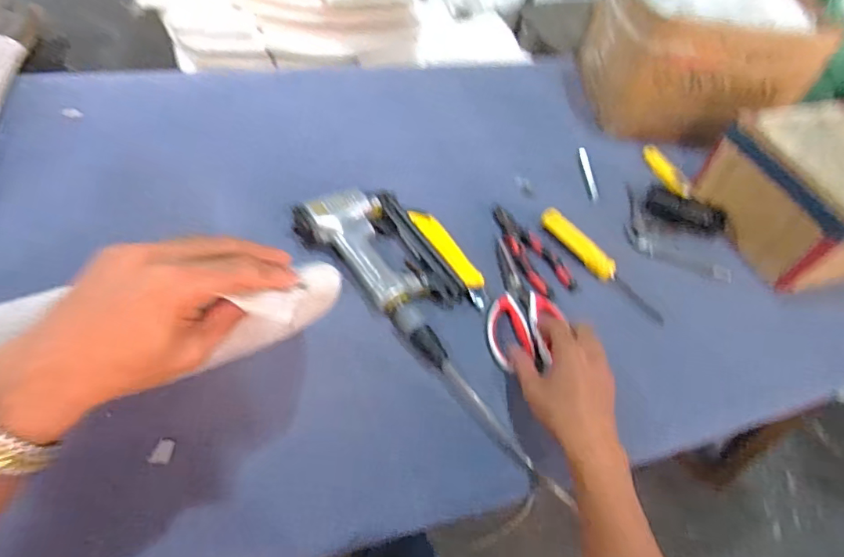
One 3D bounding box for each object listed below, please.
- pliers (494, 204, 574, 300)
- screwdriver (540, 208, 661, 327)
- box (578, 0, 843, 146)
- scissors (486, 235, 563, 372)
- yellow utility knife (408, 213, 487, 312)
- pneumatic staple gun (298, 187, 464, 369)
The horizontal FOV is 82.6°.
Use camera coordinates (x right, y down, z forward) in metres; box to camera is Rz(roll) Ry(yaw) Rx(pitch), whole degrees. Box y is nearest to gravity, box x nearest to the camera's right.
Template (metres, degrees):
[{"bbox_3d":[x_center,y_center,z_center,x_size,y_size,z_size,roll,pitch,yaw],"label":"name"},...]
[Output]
[{"bbox_3d":[0.134,-0.042,0.618,0.050,0.010,0.151,-17,56,-22],"label":"pliers"},{"bbox_3d":[0.225,-0.018,0.608,0.024,0.023,0.193,-35,75,-29],"label":"screwdriver"},{"bbox_3d":[0.452,-0.367,0.806,0.285,0.184,0.224,3,50,-7],"label":"box"},{"bbox_3d":[0.115,0.026,0.563,0.085,0.011,0.178,2,51,-4],"label":"scissors"},{"bbox_3d":[0.036,-0.028,0.586,0.031,0.019,0.154,-24,58,-26],"label":"yellow utility knife"},{"bbox_3d":[-0.028,-0.022,0.561,0.119,0.042,0.244,-34,63,-31],"label":"pneumatic staple gun"}]

